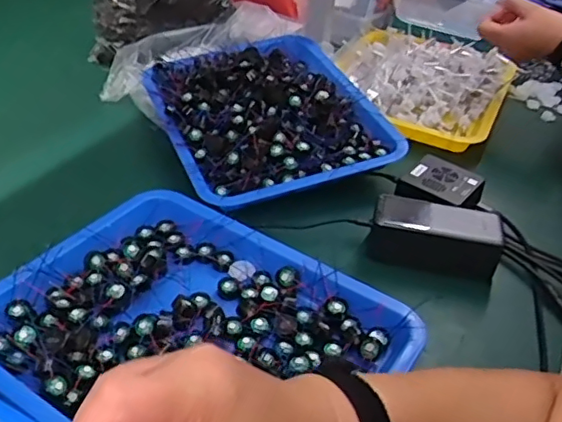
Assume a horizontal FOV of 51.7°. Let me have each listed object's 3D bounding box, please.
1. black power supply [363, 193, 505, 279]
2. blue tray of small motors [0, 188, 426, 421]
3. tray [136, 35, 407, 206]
[{"bbox_3d":[0.159,0.028,0.606,0.131,0.053,0.062,10,37,5],"label":"black power supply"},{"bbox_3d":[-0.074,0.096,0.482,0.326,0.053,0.259,25,42,24],"label":"blue tray of small motors"},{"bbox_3d":[-0.020,-0.137,0.758,0.263,0.067,0.324,-12,41,-21],"label":"tray"}]

